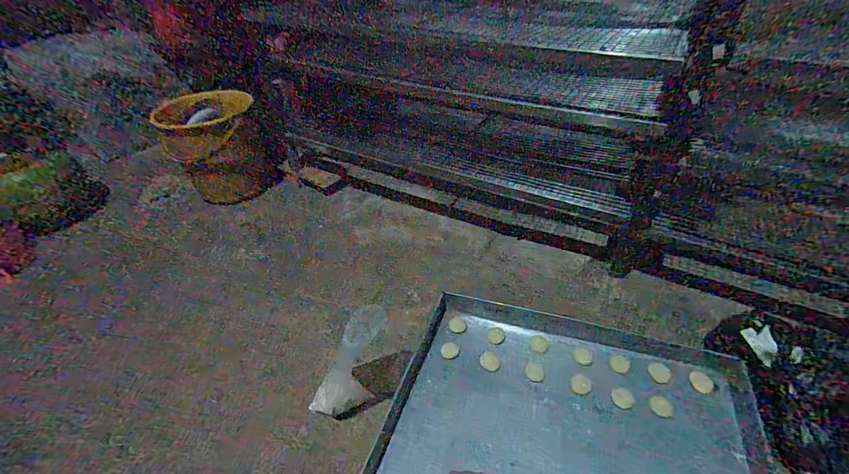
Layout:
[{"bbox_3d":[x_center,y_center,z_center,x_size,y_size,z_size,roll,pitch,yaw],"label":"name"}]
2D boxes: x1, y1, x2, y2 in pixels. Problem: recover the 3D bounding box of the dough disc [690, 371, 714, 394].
[{"bbox_3d":[0.452,0.237,0.599,0.030,0.009,0.032,-3,41,2],"label":"dough disc"}]

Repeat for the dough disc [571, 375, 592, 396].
[{"bbox_3d":[0.269,0.254,0.631,0.033,0.010,0.032,-3,41,2],"label":"dough disc"}]

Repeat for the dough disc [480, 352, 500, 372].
[{"bbox_3d":[0.121,0.231,0.677,0.033,0.009,0.036,-28,46,-24],"label":"dough disc"}]

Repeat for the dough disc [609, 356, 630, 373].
[{"bbox_3d":[0.339,0.223,0.640,0.030,0.010,0.030,25,49,29],"label":"dough disc"}]

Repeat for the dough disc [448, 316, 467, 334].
[{"bbox_3d":[0.065,0.173,0.721,0.033,0.007,0.033,-3,41,2],"label":"dough disc"}]

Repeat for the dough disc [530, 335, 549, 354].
[{"bbox_3d":[0.214,0.201,0.686,0.033,0.008,0.033,-3,41,2],"label":"dough disc"}]

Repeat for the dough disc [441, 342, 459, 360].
[{"bbox_3d":[0.048,0.211,0.684,0.031,0.005,0.031,-3,41,2],"label":"dough disc"}]

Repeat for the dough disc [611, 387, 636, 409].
[{"bbox_3d":[0.329,0.266,0.608,0.033,0.007,0.032,-3,41,2],"label":"dough disc"}]

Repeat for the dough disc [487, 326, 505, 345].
[{"bbox_3d":[0.138,0.190,0.708,0.031,0.004,0.036,15,45,21],"label":"dough disc"}]

